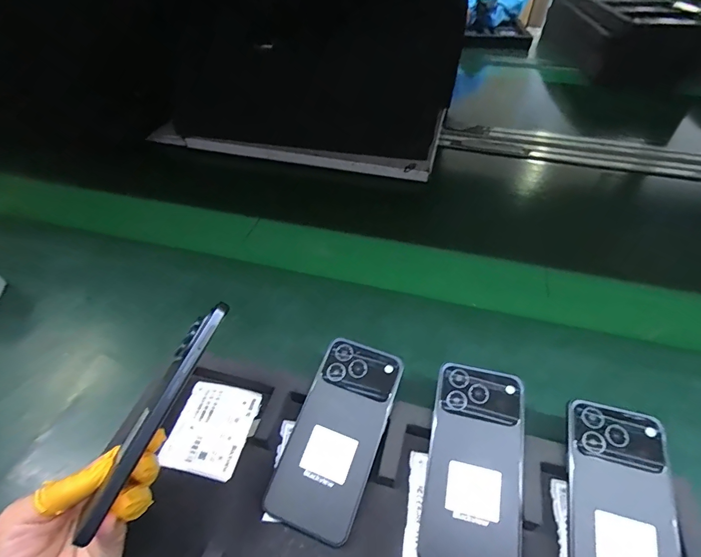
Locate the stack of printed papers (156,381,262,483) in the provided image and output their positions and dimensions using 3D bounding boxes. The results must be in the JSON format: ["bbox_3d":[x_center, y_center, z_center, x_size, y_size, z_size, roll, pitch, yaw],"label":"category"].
[{"bbox_3d":[-0.134,0.143,0.374,0.072,0.007,0.084,9,48,9],"label":"stack of printed papers"}]

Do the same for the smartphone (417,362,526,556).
[{"bbox_3d":[0.105,0.155,0.328,0.074,0.007,0.163,9,62,11],"label":"smartphone"}]

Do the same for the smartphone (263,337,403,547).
[{"bbox_3d":[-0.010,0.135,0.348,0.075,0.008,0.161,16,63,17],"label":"smartphone"}]

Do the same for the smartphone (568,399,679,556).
[{"bbox_3d":[0.212,0.184,0.304,0.074,0.008,0.162,10,62,12],"label":"smartphone"}]

